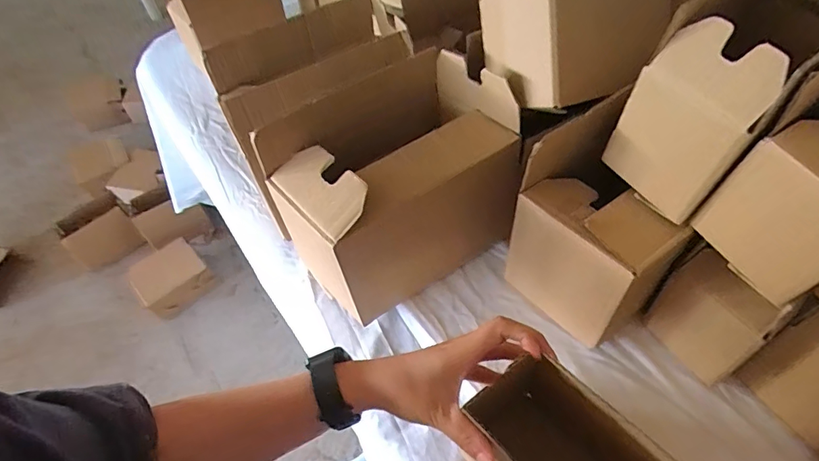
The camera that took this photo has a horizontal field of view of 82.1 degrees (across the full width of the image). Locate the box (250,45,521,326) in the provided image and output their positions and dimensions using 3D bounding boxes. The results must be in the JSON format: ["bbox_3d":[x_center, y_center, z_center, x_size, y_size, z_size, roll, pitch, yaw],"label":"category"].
[{"bbox_3d":[-0.010,-0.048,0.531,0.242,0.199,0.154,-34,59,-20],"label":"box"}]

